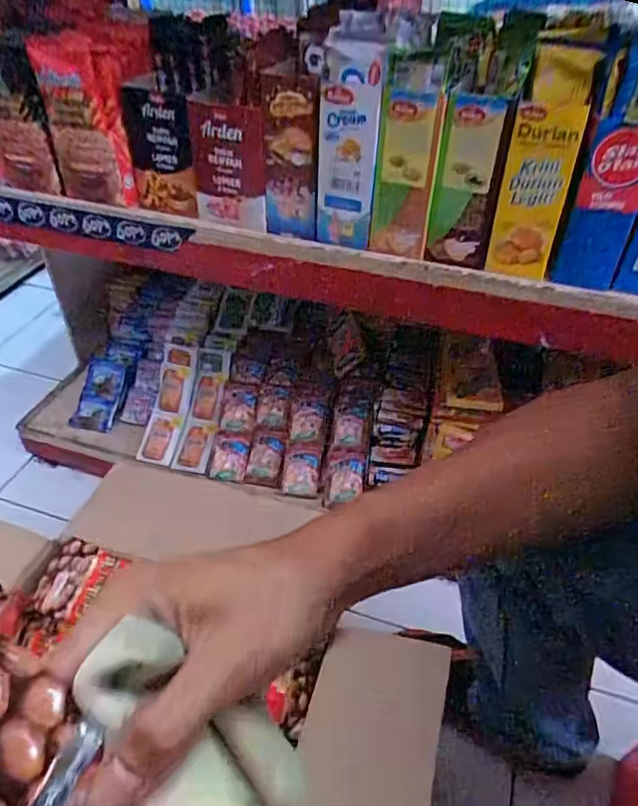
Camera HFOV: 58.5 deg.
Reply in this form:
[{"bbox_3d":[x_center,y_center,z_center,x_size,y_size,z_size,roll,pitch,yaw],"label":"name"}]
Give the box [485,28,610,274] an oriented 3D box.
[{"bbox_3d":[0.195,-0.214,0.504,0.056,0.186,0.059,9,43,10],"label":"box"}]

